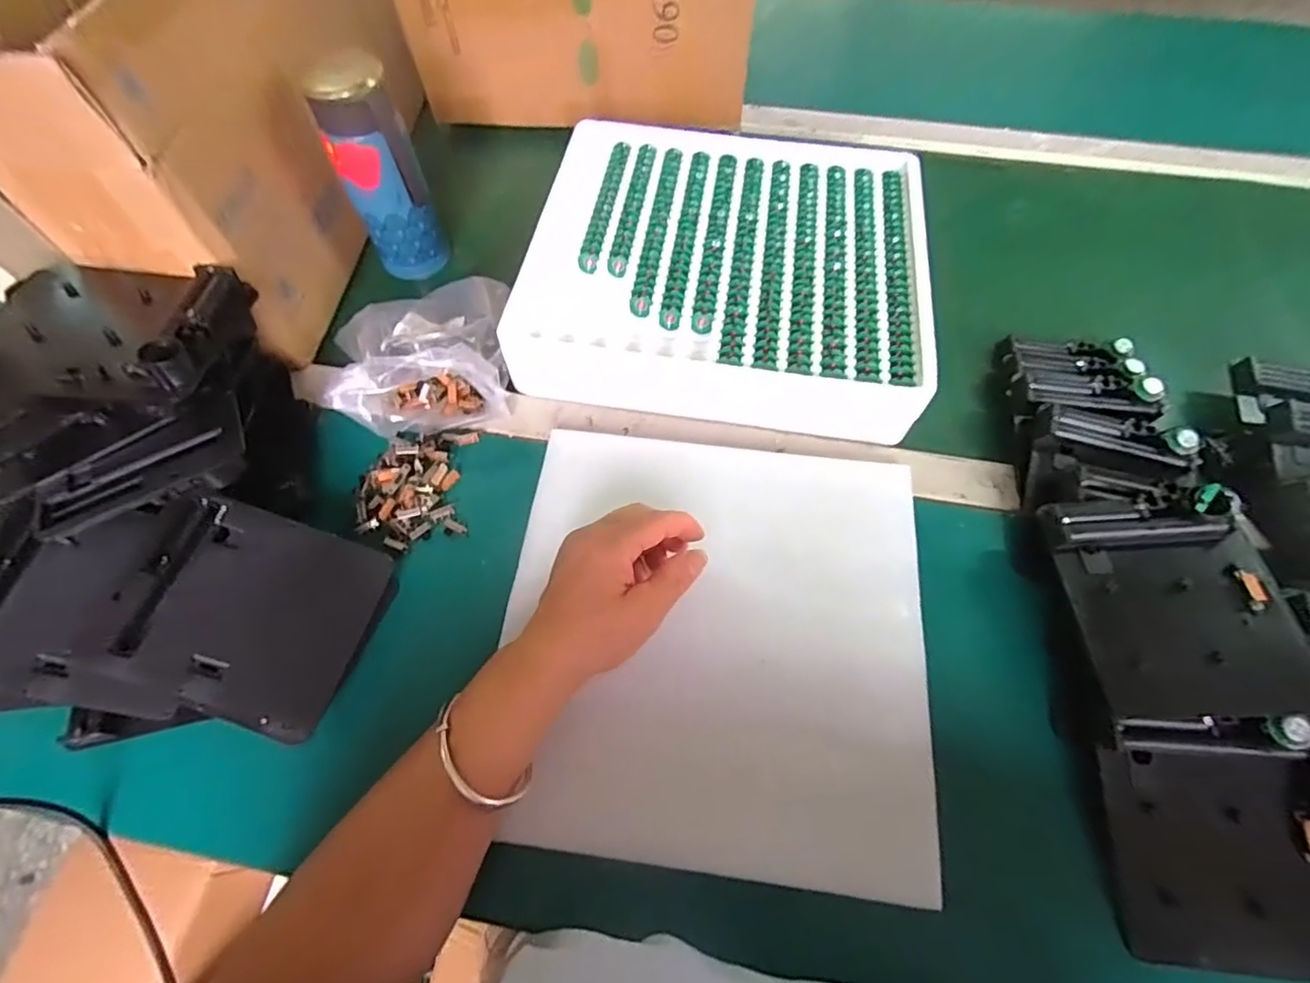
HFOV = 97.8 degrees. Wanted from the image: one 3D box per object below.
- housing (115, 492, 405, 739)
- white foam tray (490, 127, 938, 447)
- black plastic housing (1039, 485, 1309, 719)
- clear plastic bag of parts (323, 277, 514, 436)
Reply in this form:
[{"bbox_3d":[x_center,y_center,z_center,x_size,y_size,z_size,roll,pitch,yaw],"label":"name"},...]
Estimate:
[{"bbox_3d":[-0.245,0.075,0.350,0.129,0.019,0.119,25,65,-14],"label":"housing"},{"bbox_3d":[0.064,-0.208,0.506,0.319,0.056,0.318,8,64,5],"label":"white foam tray"},{"bbox_3d":[0.312,0.063,0.342,0.110,0.030,0.131,-3,64,0],"label":"black plastic housing"},{"bbox_3d":[-0.180,-0.117,0.460,0.118,0.064,0.144,-4,64,-1],"label":"clear plastic bag of parts"}]

